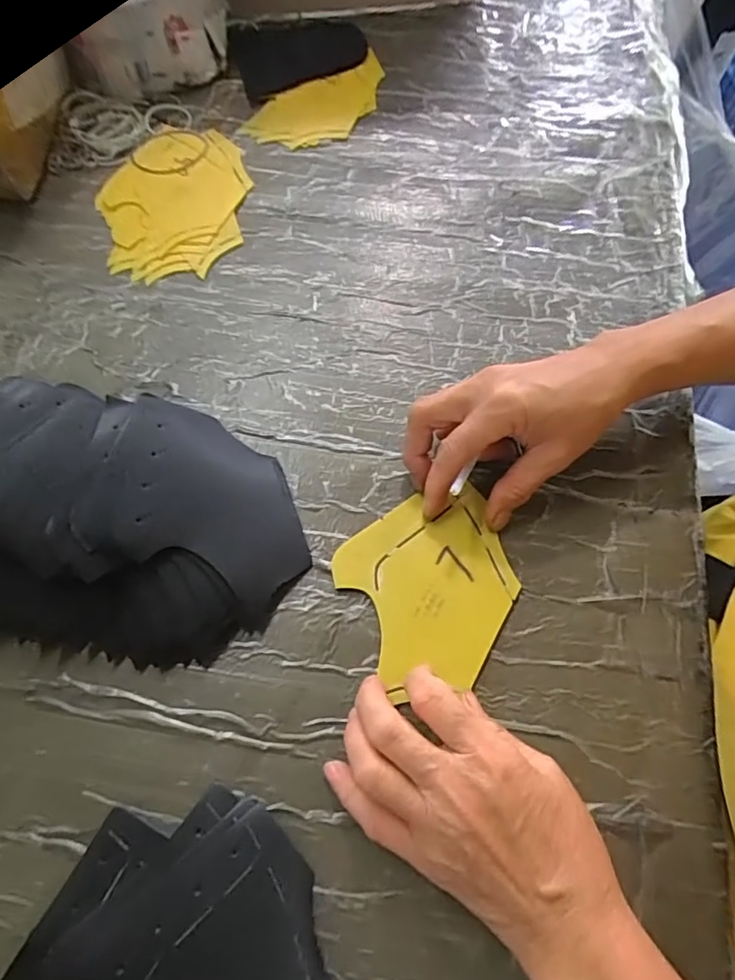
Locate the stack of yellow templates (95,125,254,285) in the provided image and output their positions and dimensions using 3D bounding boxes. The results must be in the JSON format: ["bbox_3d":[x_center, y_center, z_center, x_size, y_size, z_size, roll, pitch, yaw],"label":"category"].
[{"bbox_3d":[-0.160,-0.241,0.449,0.115,0.013,0.158,2,67,2],"label":"stack of yellow templates"}]

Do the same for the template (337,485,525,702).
[{"bbox_3d":[0.040,0.057,0.322,0.099,0.004,0.104,-24,69,-9],"label":"template"}]

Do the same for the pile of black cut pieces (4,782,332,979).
[{"bbox_3d":[-0.090,0.226,0.246,0.136,0.015,0.152,25,70,11],"label":"pile of black cut pieces"}]

